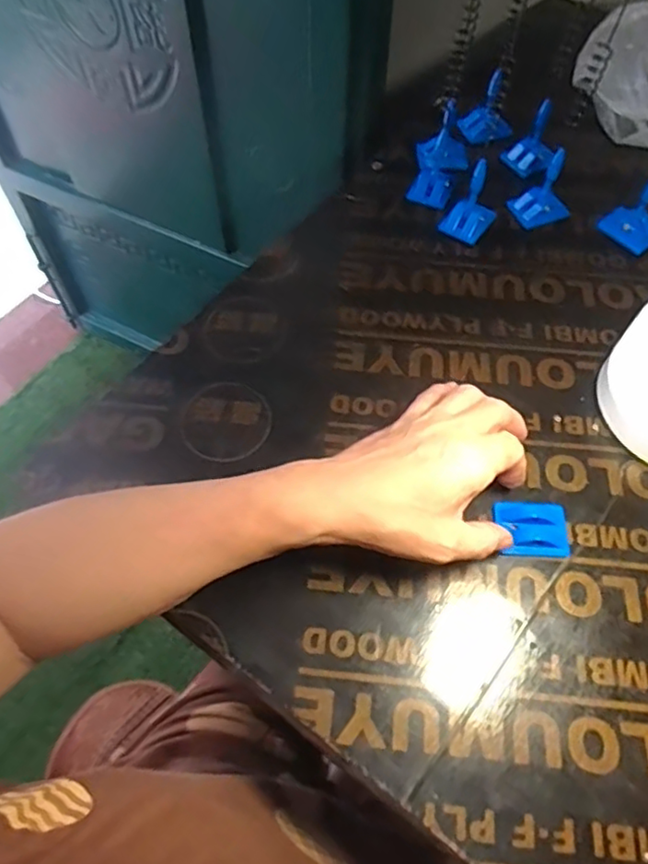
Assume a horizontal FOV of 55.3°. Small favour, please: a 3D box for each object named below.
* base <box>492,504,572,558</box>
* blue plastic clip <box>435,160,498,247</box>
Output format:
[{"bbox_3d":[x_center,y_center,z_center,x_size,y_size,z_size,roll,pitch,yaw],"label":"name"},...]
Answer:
[{"bbox_3d":[0.131,0.061,0.388,0.045,0.009,0.034,1,60,0],"label":"base"},{"bbox_3d":[0.122,-0.191,0.509,0.035,0.056,0.038,30,64,16],"label":"blue plastic clip"}]

